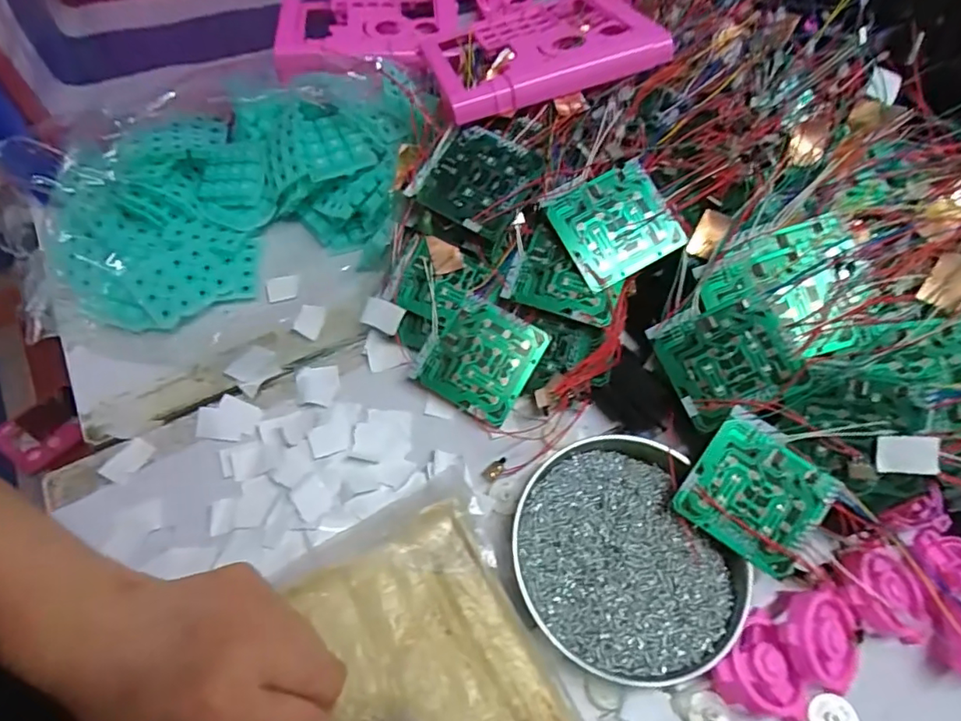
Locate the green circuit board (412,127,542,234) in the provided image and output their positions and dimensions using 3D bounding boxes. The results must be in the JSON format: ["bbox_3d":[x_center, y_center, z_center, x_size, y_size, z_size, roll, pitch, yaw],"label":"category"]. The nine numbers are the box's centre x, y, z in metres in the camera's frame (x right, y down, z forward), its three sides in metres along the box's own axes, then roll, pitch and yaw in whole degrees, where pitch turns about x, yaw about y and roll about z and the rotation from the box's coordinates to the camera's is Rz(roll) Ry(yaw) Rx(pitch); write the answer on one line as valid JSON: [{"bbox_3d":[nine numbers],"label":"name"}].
[{"bbox_3d":[-0.001,-0.126,0.376,0.066,0.006,0.068,32,77,15],"label":"green circuit board"}]

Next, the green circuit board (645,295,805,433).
[{"bbox_3d":[0.151,-0.003,0.338,0.070,0.004,0.069,-28,79,18],"label":"green circuit board"}]

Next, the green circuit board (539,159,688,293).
[{"bbox_3d":[0.088,-0.090,0.361,0.071,0.005,0.070,-28,85,-2],"label":"green circuit board"}]

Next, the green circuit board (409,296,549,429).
[{"bbox_3d":[-0.001,-0.002,0.377,0.071,0.004,0.071,29,87,8],"label":"green circuit board"}]

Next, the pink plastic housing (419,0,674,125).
[{"bbox_3d":[0.044,-0.225,0.398,0.157,0.028,0.086,-18,64,-8],"label":"pink plastic housing"}]

